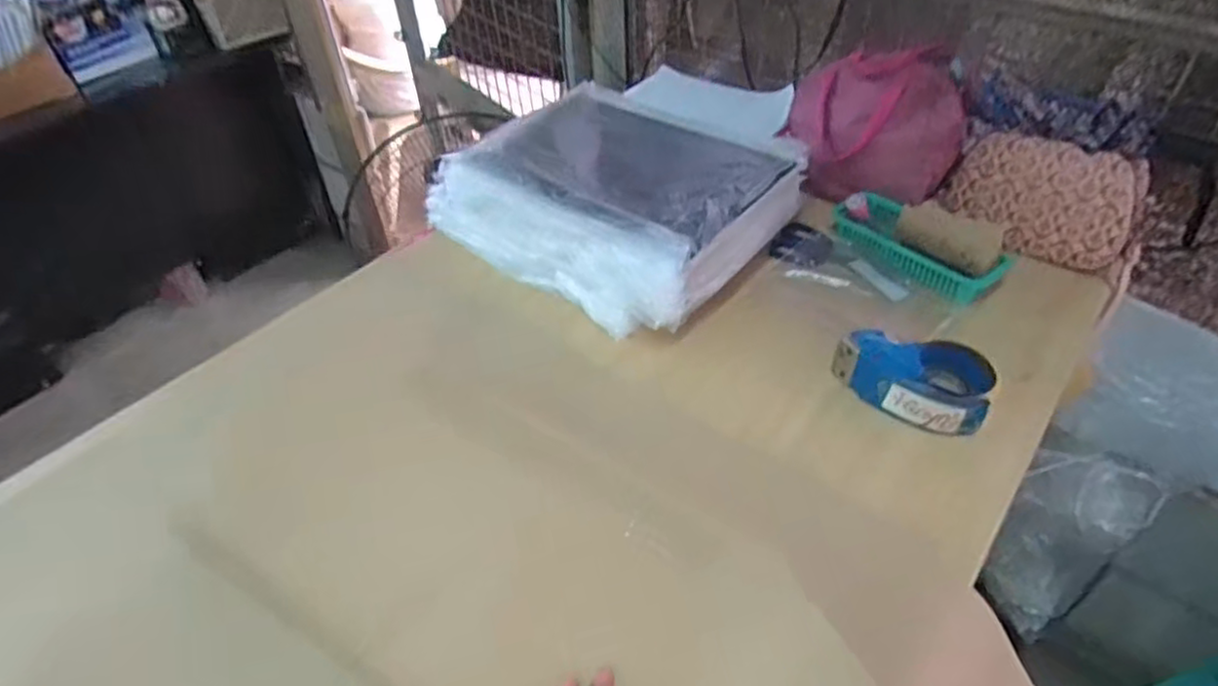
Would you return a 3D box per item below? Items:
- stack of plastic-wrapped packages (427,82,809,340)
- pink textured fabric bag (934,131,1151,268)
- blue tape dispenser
[{"bbox_3d":[0.011,-0.213,0.950,0.430,0.142,0.323,31,53,30],"label":"stack of plastic-wrapped packages"},{"bbox_3d":[0.563,-0.191,0.895,0.224,0.135,0.047,23,50,24],"label":"pink textured fabric bag"},{"bbox_3d":[0.326,0.035,0.741,0.159,0.059,0.090,16,47,19],"label":"blue tape dispenser"}]

